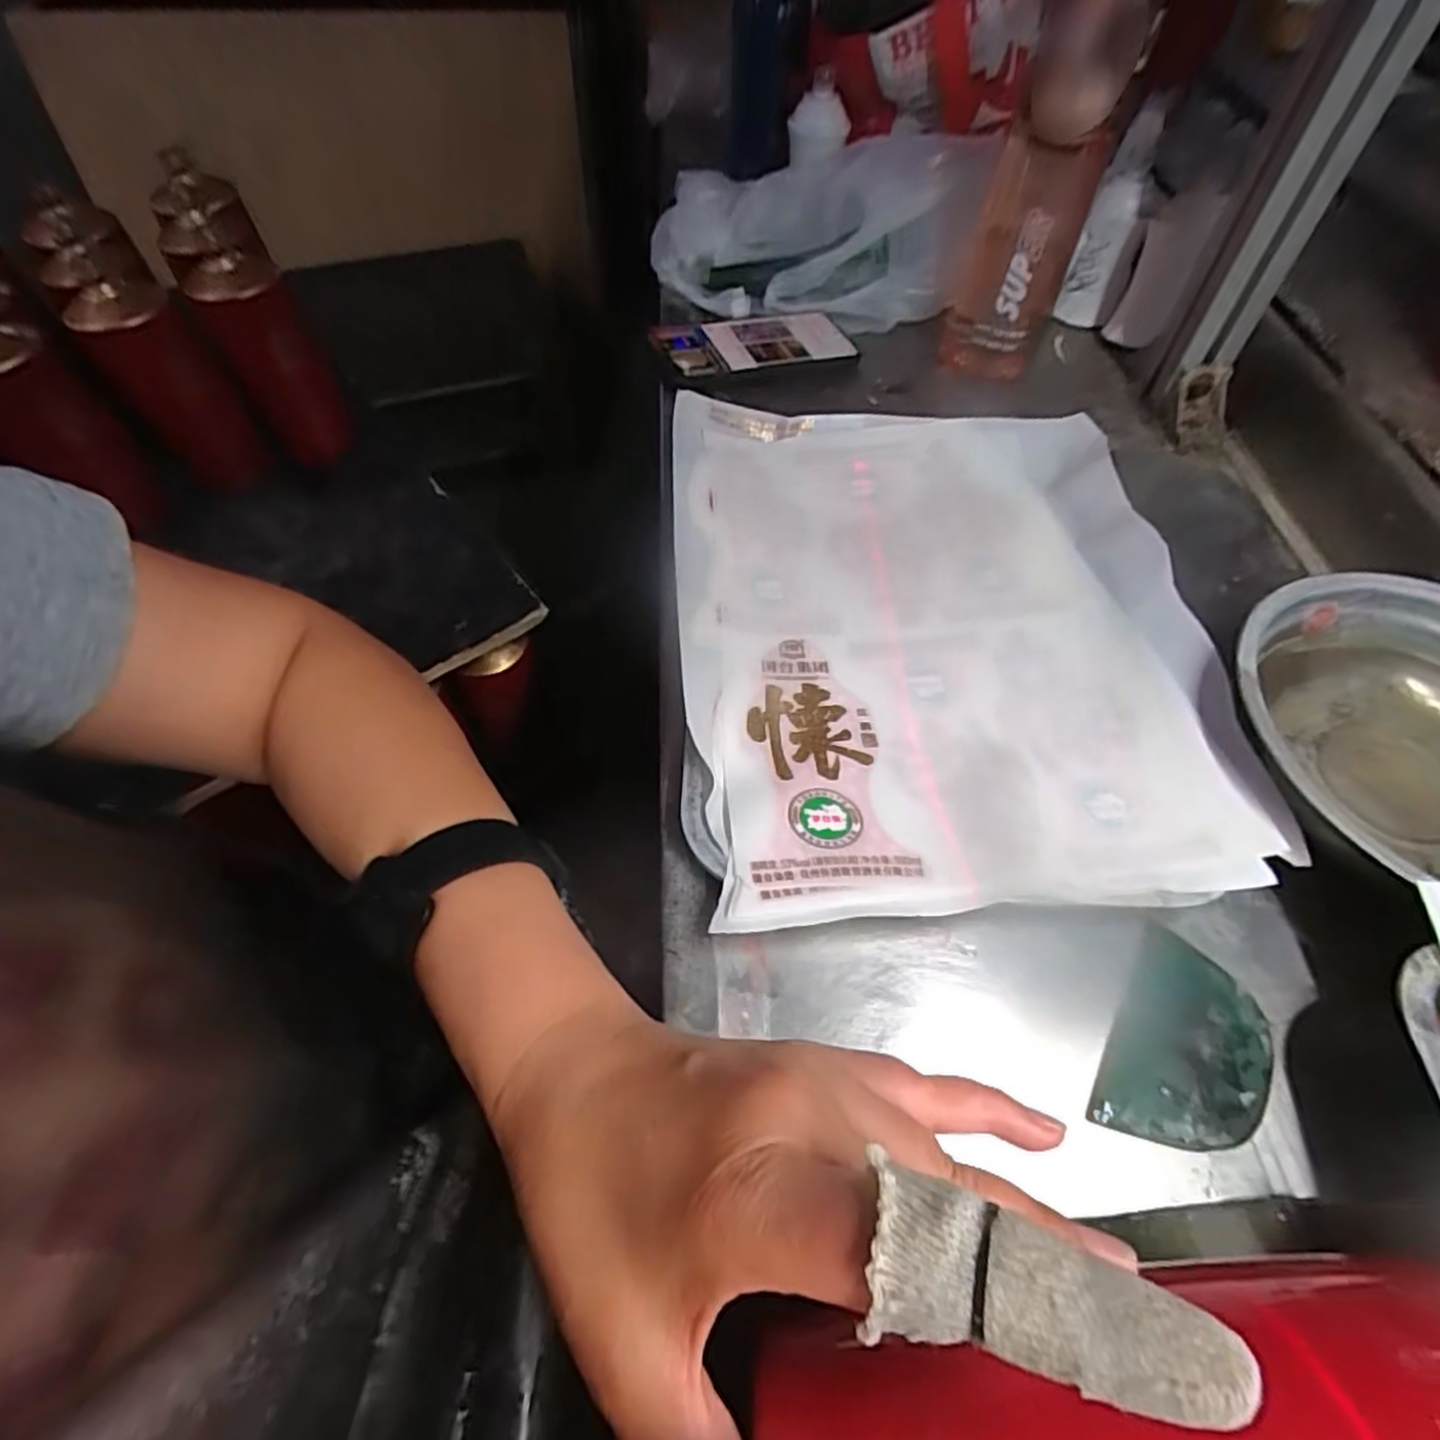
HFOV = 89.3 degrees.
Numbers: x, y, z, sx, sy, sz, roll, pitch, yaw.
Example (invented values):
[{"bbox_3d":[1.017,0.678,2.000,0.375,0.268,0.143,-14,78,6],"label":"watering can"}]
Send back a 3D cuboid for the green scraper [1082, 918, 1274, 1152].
[{"bbox_3d":[0.192,0.136,0.297,0.057,0.004,0.085,27,62,20],"label":"green scraper"}]

